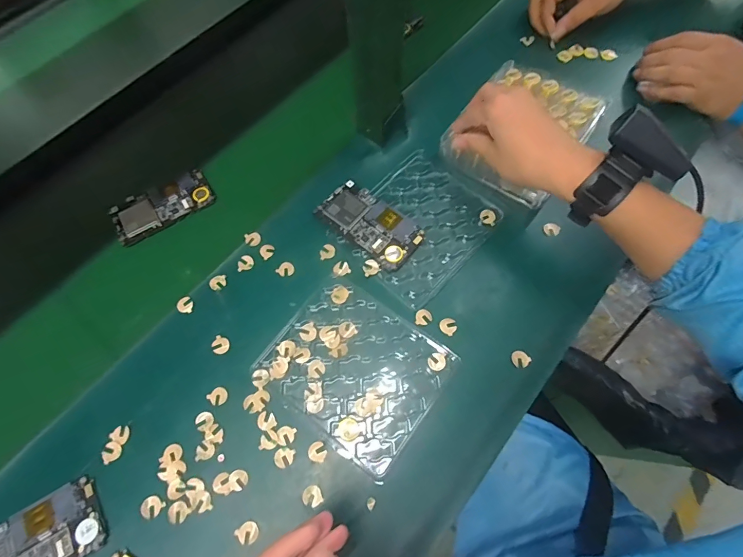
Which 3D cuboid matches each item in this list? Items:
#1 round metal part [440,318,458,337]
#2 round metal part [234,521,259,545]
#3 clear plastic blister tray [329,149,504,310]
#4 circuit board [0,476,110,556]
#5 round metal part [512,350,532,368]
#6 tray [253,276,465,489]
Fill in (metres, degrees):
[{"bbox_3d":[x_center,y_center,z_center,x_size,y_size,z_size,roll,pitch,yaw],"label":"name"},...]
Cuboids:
[{"bbox_3d":[0.083,0.051,0.422,0.018,0.004,0.018,-1,66,2],"label":"round metal part"},{"bbox_3d":[-0.112,0.230,0.355,0.018,0.004,0.018,-1,66,2],"label":"round metal part"},{"bbox_3d":[0.056,-0.067,0.469,0.143,0.011,0.168,41,73,18],"label":"clear plastic blister tray"},{"bbox_3d":[-0.307,0.238,0.349,0.126,0.006,0.064,-28,67,-10],"label":"circuit board"},{"bbox_3d":[0.154,0.083,0.405,0.018,0.004,0.016,31,71,15],"label":"round metal part"},{"bbox_3d":[-0.018,0.089,0.407,0.169,0.006,0.141,34,71,16],"label":"tray"}]

